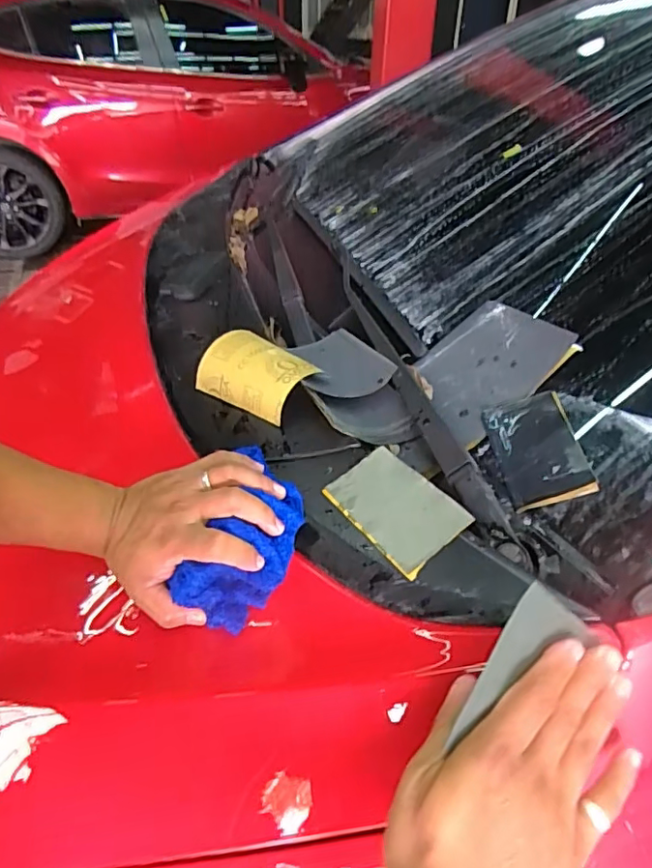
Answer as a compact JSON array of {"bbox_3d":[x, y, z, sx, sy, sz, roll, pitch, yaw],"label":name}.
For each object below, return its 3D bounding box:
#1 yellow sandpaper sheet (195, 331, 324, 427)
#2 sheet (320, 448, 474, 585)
[{"bbox_3d":[-0.081,-0.069,0.614,0.136,0.021,0.084,25,74,36],"label":"yellow sandpaper sheet"},{"bbox_3d":[0.057,0.059,0.467,0.068,0.004,0.115,-38,45,-12],"label":"sheet"}]

